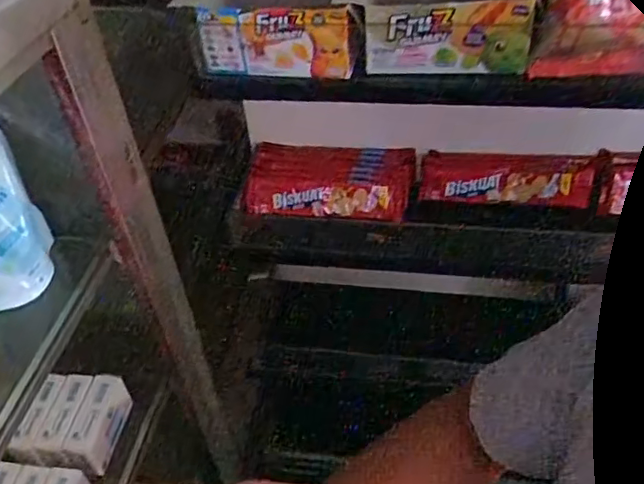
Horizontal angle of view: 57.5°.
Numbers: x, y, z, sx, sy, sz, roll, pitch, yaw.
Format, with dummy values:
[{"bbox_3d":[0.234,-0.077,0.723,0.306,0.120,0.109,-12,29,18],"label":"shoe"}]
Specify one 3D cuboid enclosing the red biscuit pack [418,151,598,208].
[{"bbox_3d":[0.227,-0.078,0.726,0.202,0.055,0.034,0,42,5],"label":"red biscuit pack"}]

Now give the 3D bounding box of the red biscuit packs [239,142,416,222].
[{"bbox_3d":[0.010,-0.077,0.747,0.207,0.064,0.082,-3,42,2],"label":"red biscuit packs"}]

